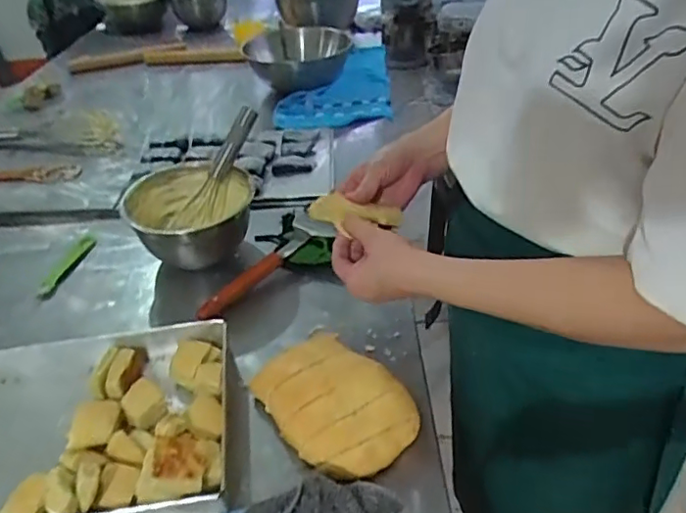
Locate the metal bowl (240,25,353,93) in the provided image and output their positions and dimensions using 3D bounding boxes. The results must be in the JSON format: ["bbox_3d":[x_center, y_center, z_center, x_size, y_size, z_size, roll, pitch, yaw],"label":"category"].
[{"bbox_3d":[-0.105,-0.442,1.305,0.212,0.100,0.240,-12,39,-7],"label":"metal bowl"}]

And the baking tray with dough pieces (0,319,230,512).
[{"bbox_3d":[-0.276,0.171,0.582,0.323,0.057,0.223,-8,38,-4],"label":"baking tray with dough pieces"}]

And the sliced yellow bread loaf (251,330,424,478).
[{"bbox_3d":[-0.008,0.149,0.591,0.116,0.041,0.157,-32,45,-28],"label":"sliced yellow bread loaf"}]

